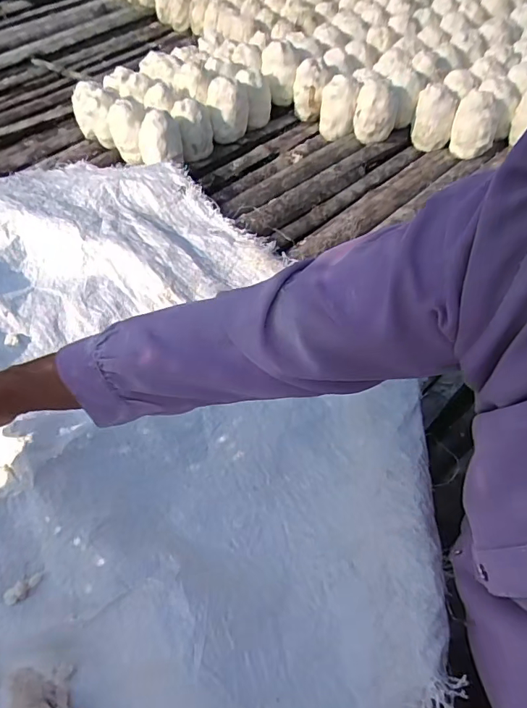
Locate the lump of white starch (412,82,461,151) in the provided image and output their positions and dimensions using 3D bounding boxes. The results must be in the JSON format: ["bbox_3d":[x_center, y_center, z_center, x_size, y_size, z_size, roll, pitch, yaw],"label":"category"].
[{"bbox_3d":[0.335,-0.466,0.951,0.078,0.092,0.074,10,56,10],"label":"lump of white starch"}]

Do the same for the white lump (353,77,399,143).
[{"bbox_3d":[0.219,-0.475,0.938,0.081,0.089,0.078,8,56,8],"label":"white lump"}]

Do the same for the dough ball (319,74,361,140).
[{"bbox_3d":[0.150,-0.491,0.968,0.075,0.097,0.063,8,56,8],"label":"dough ball"}]

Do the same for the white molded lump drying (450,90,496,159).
[{"bbox_3d":[0.404,-0.437,0.924,0.080,0.094,0.073,16,57,14],"label":"white molded lump drying"}]

